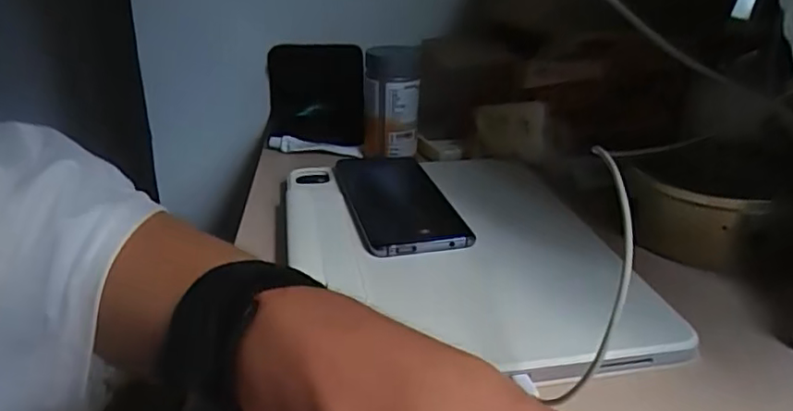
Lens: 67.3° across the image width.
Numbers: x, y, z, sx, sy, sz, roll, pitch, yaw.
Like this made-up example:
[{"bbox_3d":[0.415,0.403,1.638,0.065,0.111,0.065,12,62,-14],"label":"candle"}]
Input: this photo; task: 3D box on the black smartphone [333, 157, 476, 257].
[{"bbox_3d":[-0.002,-0.008,0.462,0.073,0.008,0.158,-6,26,-15],"label":"black smartphone"}]

